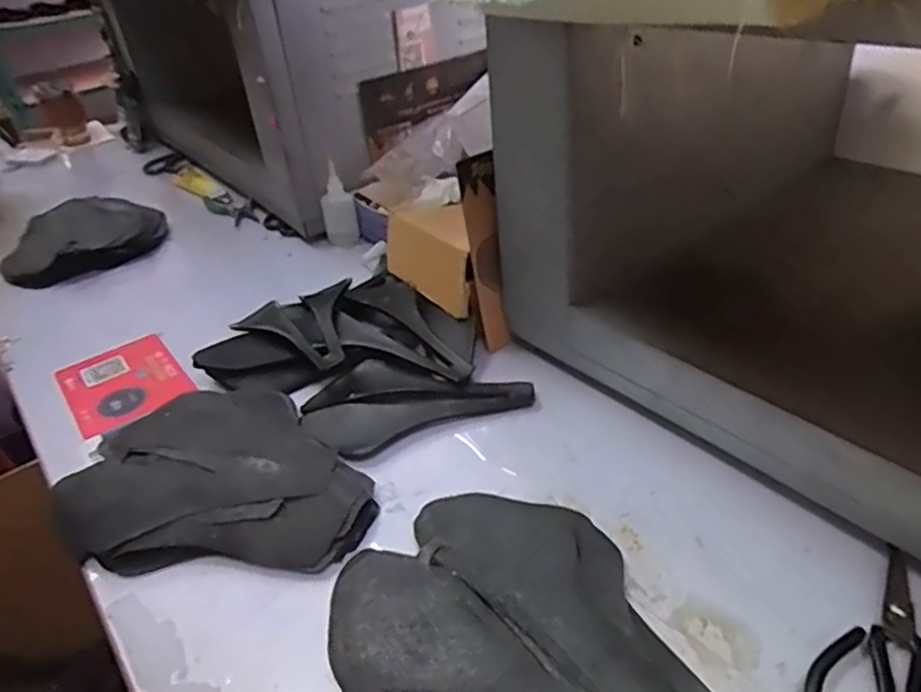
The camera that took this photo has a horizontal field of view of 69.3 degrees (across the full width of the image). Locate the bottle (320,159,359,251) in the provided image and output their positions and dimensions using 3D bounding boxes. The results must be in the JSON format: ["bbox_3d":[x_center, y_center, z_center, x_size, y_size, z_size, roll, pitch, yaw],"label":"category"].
[{"bbox_3d":[-0.181,-0.206,0.987,0.047,0.133,0.041,-10,35,-5],"label":"bottle"}]

